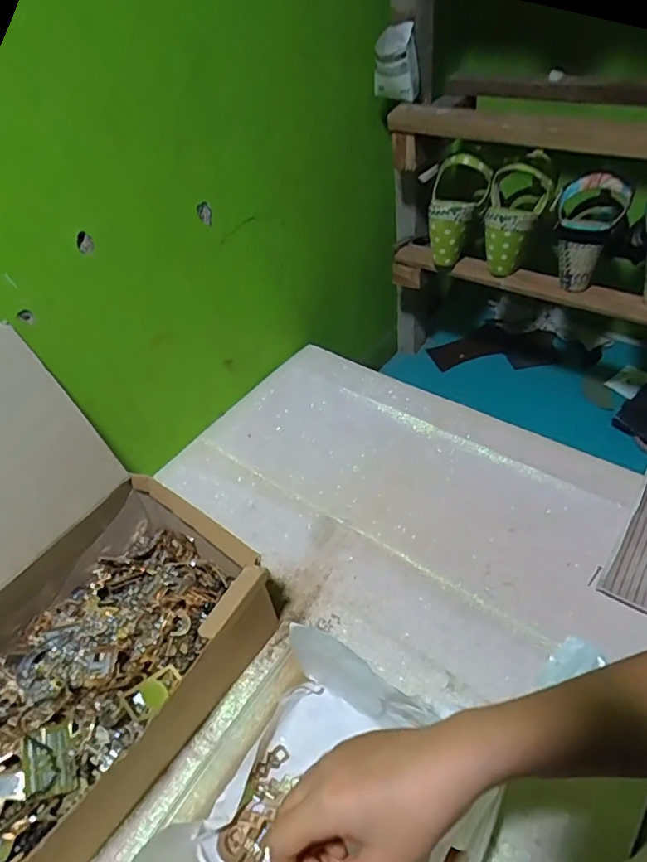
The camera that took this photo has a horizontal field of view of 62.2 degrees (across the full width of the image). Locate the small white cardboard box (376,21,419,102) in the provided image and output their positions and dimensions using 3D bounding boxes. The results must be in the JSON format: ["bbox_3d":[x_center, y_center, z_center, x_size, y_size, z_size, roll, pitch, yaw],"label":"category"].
[{"bbox_3d":[0.100,-0.503,0.736,0.059,0.087,0.042,3,47,10],"label":"small white cardboard box"}]

